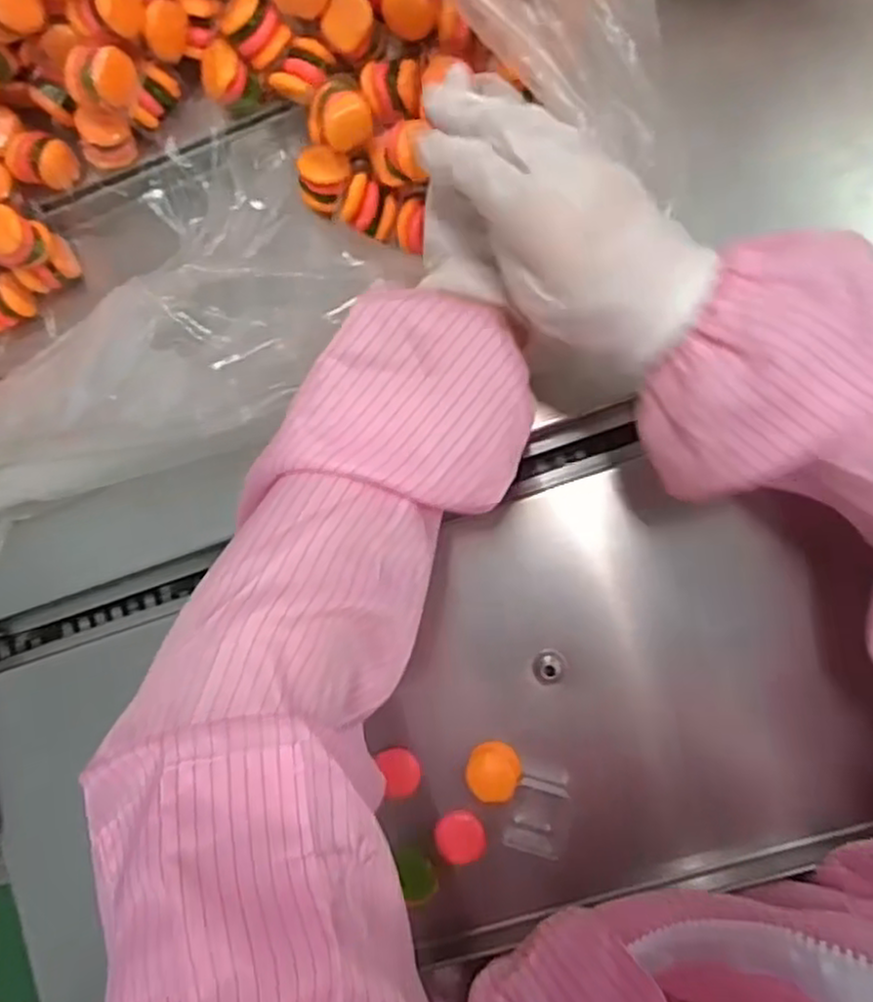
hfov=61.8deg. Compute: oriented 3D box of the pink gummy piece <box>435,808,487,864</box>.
[{"bbox_3d":[0.014,0.194,0.421,0.028,0.007,0.028,-1,86,8],"label":"pink gummy piece"}]

